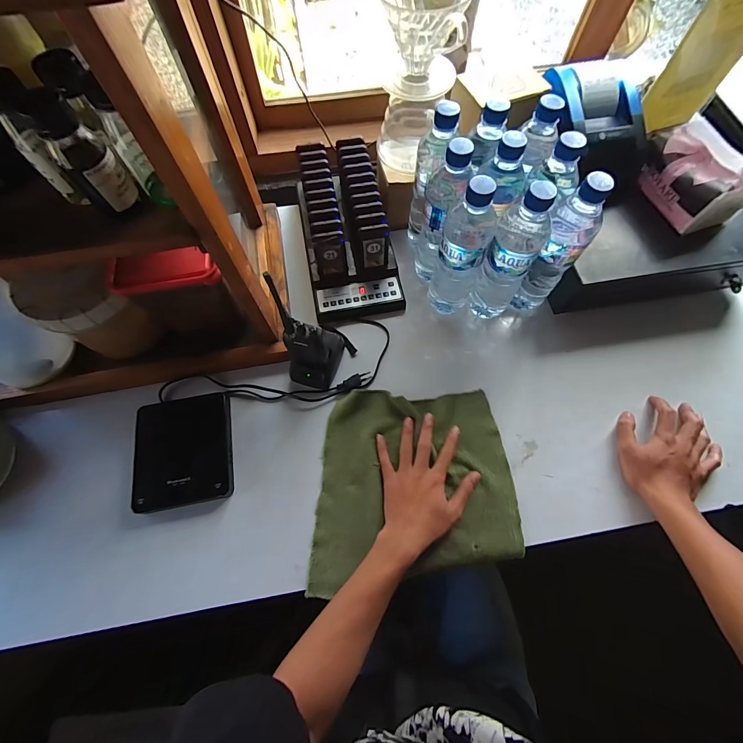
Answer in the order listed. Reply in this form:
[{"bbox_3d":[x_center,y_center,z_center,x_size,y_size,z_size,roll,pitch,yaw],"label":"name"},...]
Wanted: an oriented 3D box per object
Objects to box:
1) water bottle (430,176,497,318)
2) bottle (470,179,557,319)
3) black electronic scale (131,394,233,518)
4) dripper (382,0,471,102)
[{"bbox_3d":[0.124,-0.154,0.485,0.066,0.218,0.052,18,69,7],"label":"water bottle"},{"bbox_3d":[0.190,-0.151,0.488,0.067,0.222,0.057,29,72,10],"label":"bottle"},{"bbox_3d":[-0.263,0.109,0.490,0.128,0.025,0.150,-11,68,-4],"label":"black electronic scale"},{"bbox_3d":[0.066,-0.436,0.463,0.108,0.109,0.106,14,68,6],"label":"dripper"}]

